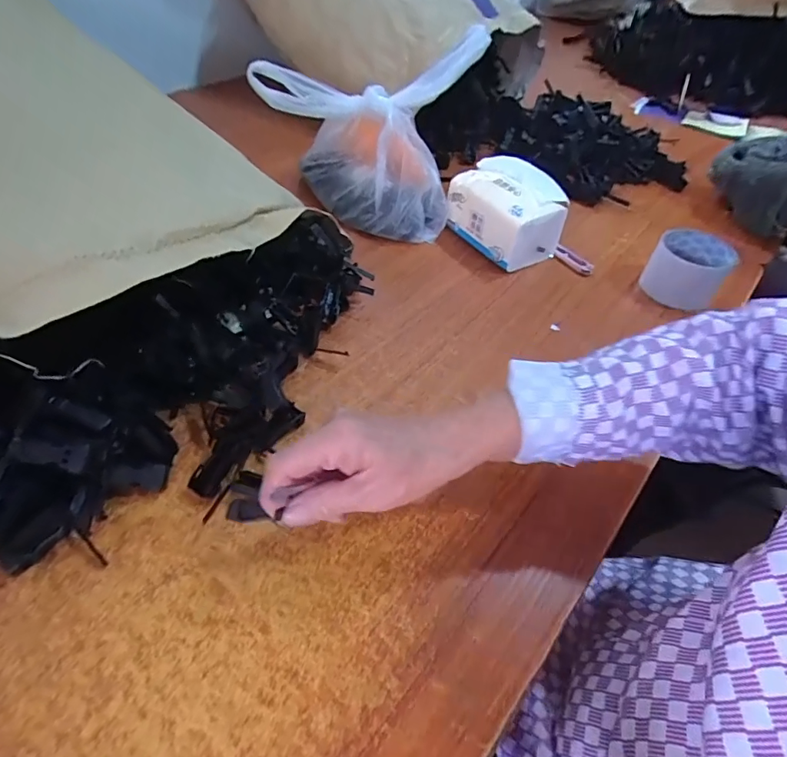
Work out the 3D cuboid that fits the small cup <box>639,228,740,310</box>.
[{"bbox_3d":[0.359,-0.136,0.585,0.083,0.063,0.082,26,51,16],"label":"small cup"}]

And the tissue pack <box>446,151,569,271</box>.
[{"bbox_3d":[0.149,-0.219,0.621,0.106,0.089,0.137,-31,58,-29],"label":"tissue pack"}]

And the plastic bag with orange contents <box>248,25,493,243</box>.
[{"bbox_3d":[-0.035,-0.333,0.635,0.270,0.195,0.161,26,51,16],"label":"plastic bag with orange contents"}]

